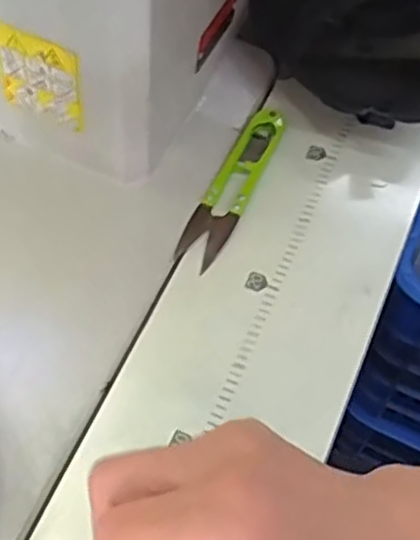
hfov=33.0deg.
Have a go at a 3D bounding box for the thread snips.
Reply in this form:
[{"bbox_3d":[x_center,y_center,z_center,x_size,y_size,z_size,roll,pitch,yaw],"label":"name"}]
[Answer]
[{"bbox_3d":[0.015,-0.053,0.420,0.025,0.008,0.116,23,63,14],"label":"thread snips"}]

